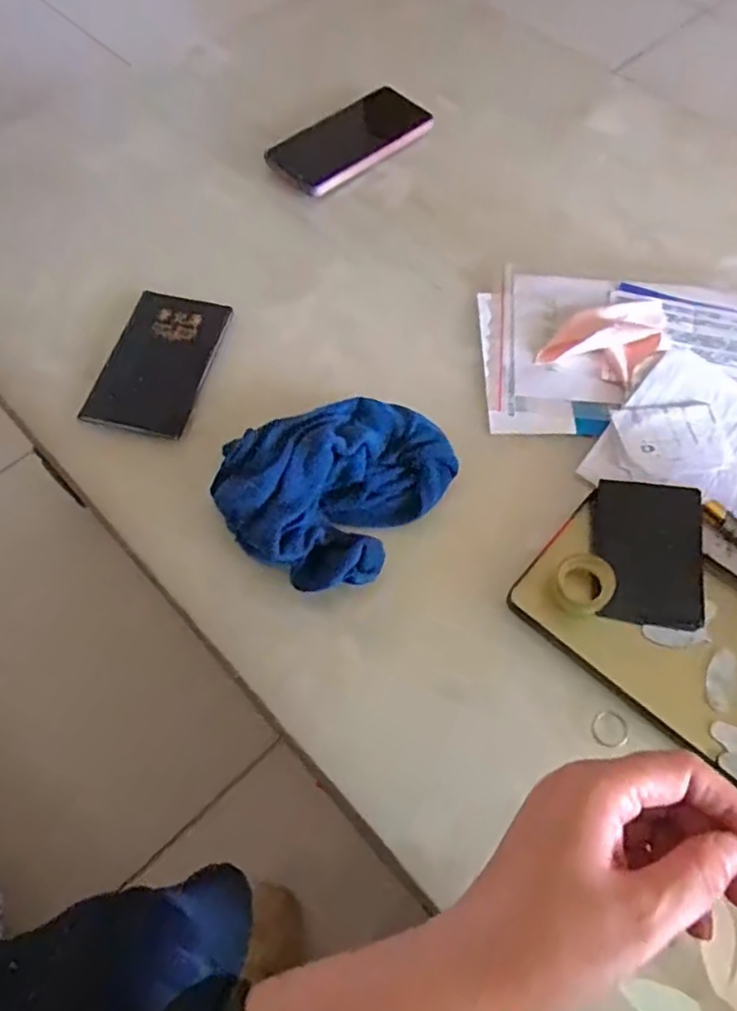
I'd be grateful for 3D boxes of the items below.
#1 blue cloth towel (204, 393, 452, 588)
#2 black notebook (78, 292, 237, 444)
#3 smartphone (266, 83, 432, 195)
[{"bbox_3d":[-0.027,-0.020,0.443,0.128,0.041,0.145,34,67,15],"label":"blue cloth towel"},{"bbox_3d":[-0.159,-0.112,0.501,0.077,0.007,0.123,13,64,6],"label":"black notebook"},{"bbox_3d":[-0.017,-0.351,0.626,0.157,0.007,0.081,-37,69,-18],"label":"smartphone"}]

